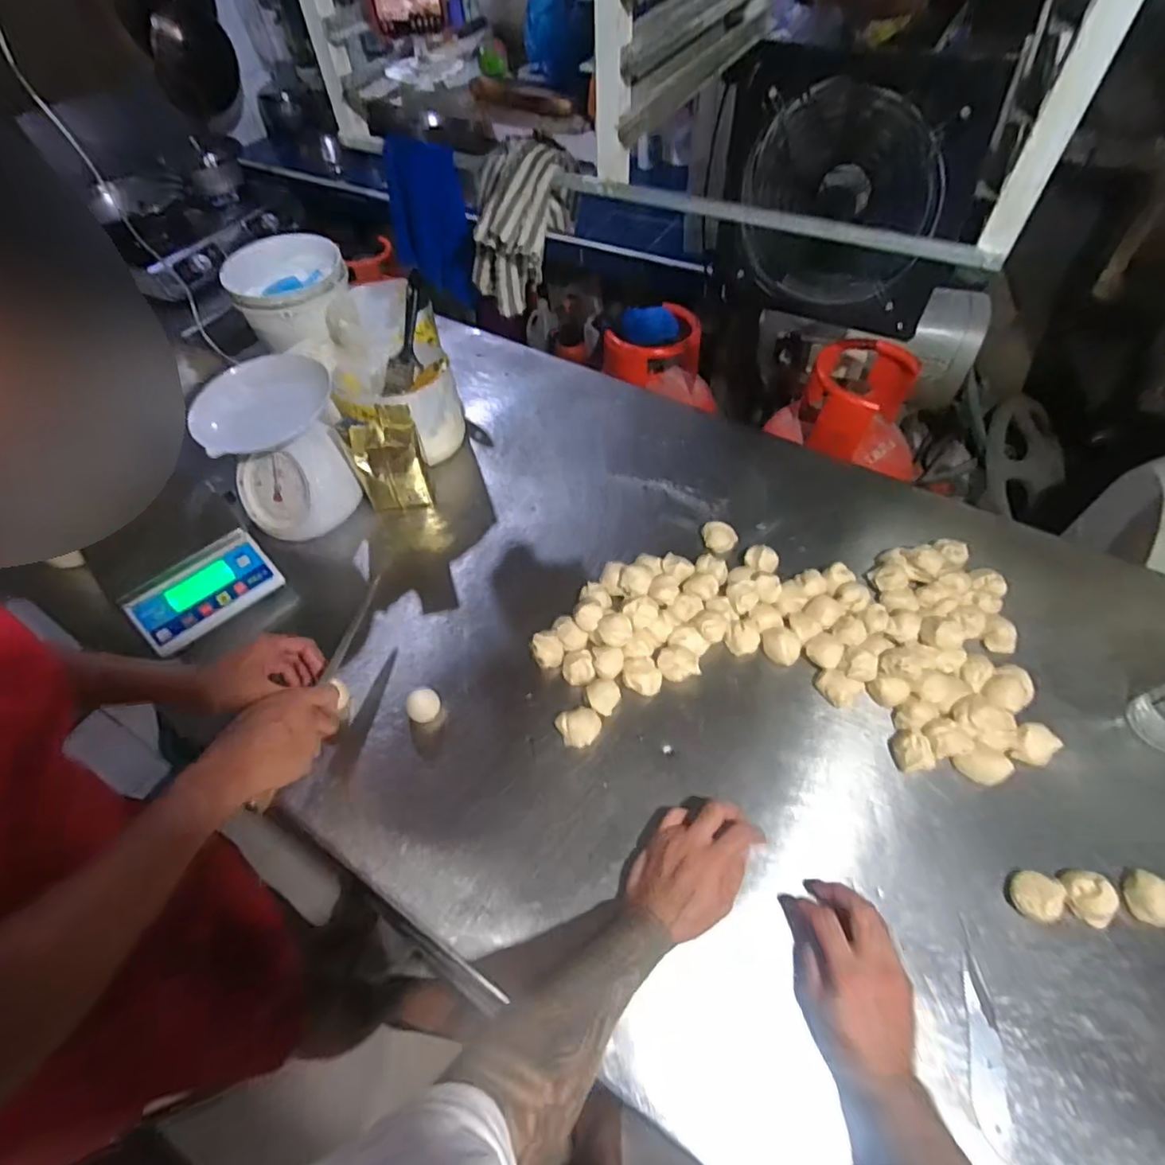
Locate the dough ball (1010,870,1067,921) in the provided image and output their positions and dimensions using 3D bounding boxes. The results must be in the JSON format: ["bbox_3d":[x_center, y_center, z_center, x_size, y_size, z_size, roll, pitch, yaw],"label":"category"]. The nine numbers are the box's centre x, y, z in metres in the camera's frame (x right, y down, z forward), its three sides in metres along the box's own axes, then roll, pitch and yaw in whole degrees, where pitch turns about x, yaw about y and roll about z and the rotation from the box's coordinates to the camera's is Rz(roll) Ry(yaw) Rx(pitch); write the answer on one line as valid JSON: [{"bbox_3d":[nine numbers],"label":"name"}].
[{"bbox_3d":[0.445,0.307,0.570,0.041,0.024,0.042,-1,56,2],"label":"dough ball"}]

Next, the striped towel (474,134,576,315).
[{"bbox_3d":[-0.072,-0.413,0.684,0.129,0.156,0.102,-5,55,0],"label":"striped towel"}]

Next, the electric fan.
[{"bbox_3d":[0.407,-0.570,0.884,0.381,0.349,0.104,24,60,18],"label":"electric fan"}]

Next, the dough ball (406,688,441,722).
[{"bbox_3d":[-0.196,0.152,0.717,0.039,0.028,0.036,-1,56,2],"label":"dough ball"}]

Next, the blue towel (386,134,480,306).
[{"bbox_3d":[-0.198,-0.462,0.747,0.114,0.176,0.028,25,60,19],"label":"blue towel"}]

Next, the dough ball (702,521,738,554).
[{"bbox_3d":[0.202,-0.066,0.840,0.047,0.026,0.044,-1,56,2],"label":"dough ball"}]

